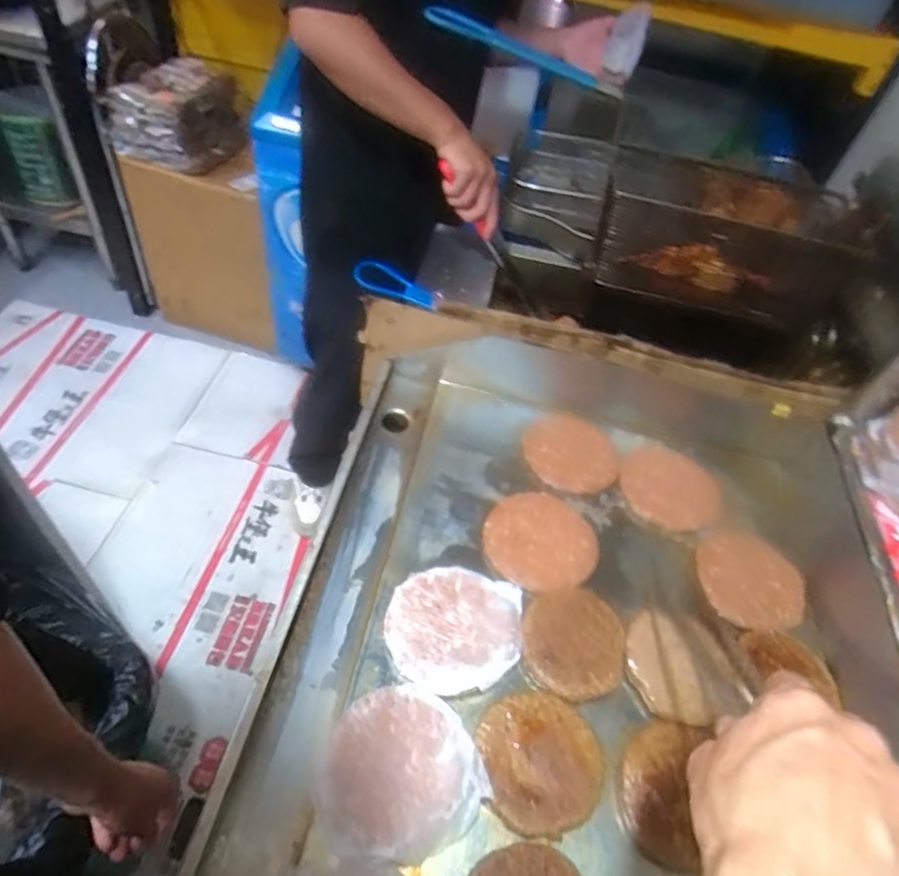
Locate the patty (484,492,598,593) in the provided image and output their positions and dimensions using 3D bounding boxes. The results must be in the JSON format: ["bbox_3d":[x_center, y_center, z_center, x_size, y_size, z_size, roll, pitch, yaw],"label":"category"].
[{"bbox_3d":[0.087,0.096,0.564,0.106,0.005,0.103,2,49,-3],"label":"patty"}]

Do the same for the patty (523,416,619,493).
[{"bbox_3d":[0.130,0.014,0.636,0.095,0.006,0.096,2,49,-3],"label":"patty"}]

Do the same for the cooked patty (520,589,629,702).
[{"bbox_3d":[0.107,0.173,0.507,0.088,0.012,0.092,2,49,-3],"label":"cooked patty"}]

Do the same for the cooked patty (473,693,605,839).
[{"bbox_3d":[0.069,0.235,0.435,0.089,0.009,0.090,2,49,-3],"label":"cooked patty"}]

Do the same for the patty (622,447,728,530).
[{"bbox_3d":[0.234,0.051,0.626,0.091,0.014,0.101,-27,56,-25],"label":"patty"}]

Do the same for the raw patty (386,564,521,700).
[{"bbox_3d":[0.003,0.157,0.492,0.108,0.015,0.103,2,49,-3],"label":"raw patty"}]

